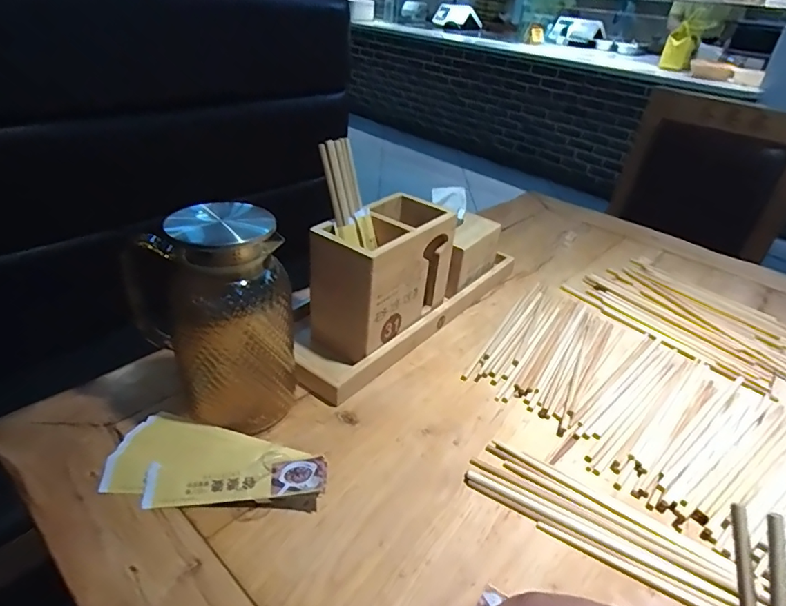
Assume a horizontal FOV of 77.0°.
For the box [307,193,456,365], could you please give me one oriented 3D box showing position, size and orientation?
[{"bbox_3d":[-0.010,-0.028,0.602,0.090,0.158,0.176,28,39,31],"label":"box"}]

